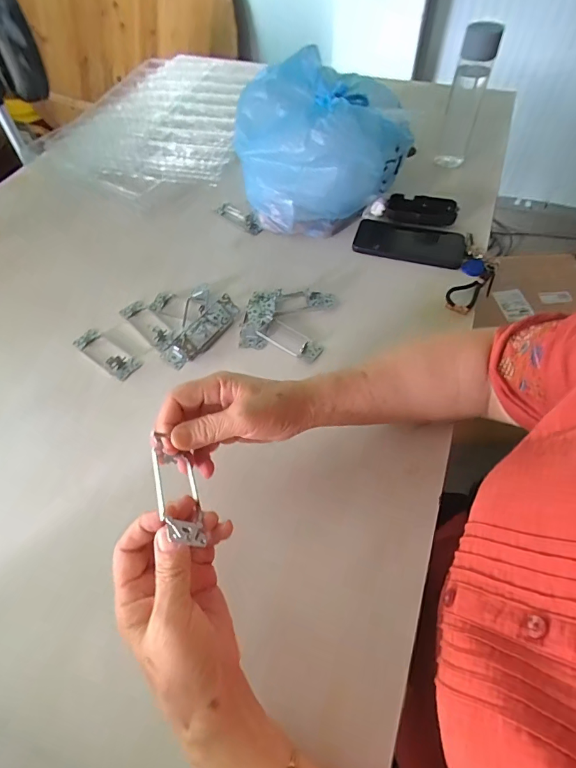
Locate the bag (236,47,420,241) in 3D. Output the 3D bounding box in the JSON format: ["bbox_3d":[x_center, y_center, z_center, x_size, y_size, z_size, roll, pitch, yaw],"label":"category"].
[{"bbox_3d":[0.060,-0.384,0.659,0.268,0.162,0.194,-25,58,-15],"label":"bag"}]

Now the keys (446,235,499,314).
[{"bbox_3d":[0.276,-0.160,0.601,0.057,0.028,0.171,20,58,15],"label":"keys"}]

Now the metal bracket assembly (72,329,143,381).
[{"bbox_3d":[-0.241,-0.044,0.533,0.103,0.020,0.035,31,62,21],"label":"metal bracket assembly"}]

